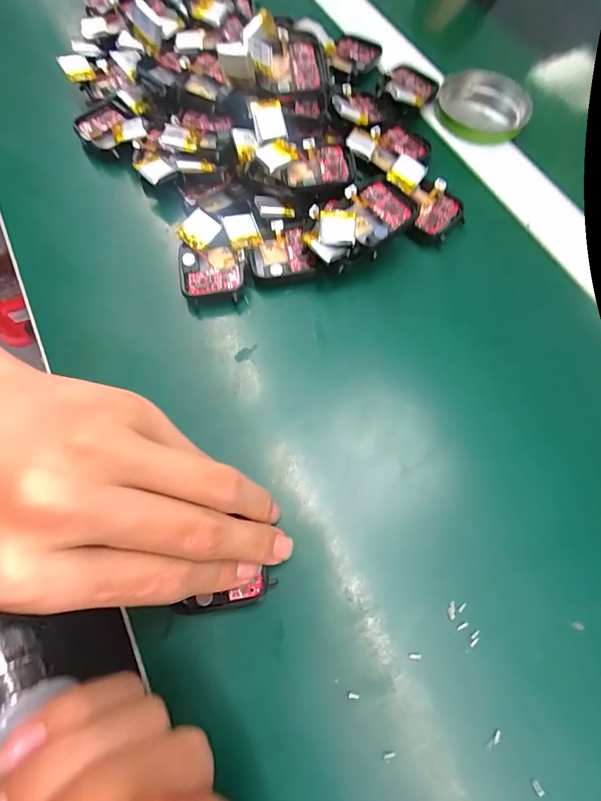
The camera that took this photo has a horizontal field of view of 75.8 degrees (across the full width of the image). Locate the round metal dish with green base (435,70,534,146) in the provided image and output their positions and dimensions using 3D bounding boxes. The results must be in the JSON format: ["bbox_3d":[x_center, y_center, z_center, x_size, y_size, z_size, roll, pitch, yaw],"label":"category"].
[{"bbox_3d":[0.134,-0.213,0.287,0.062,0.026,0.052,8,69,2],"label":"round metal dish with green base"}]

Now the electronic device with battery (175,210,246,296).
[{"bbox_3d":[-0.053,-0.085,0.225,0.037,0.014,0.049,-8,69,-4],"label":"electronic device with battery"}]

